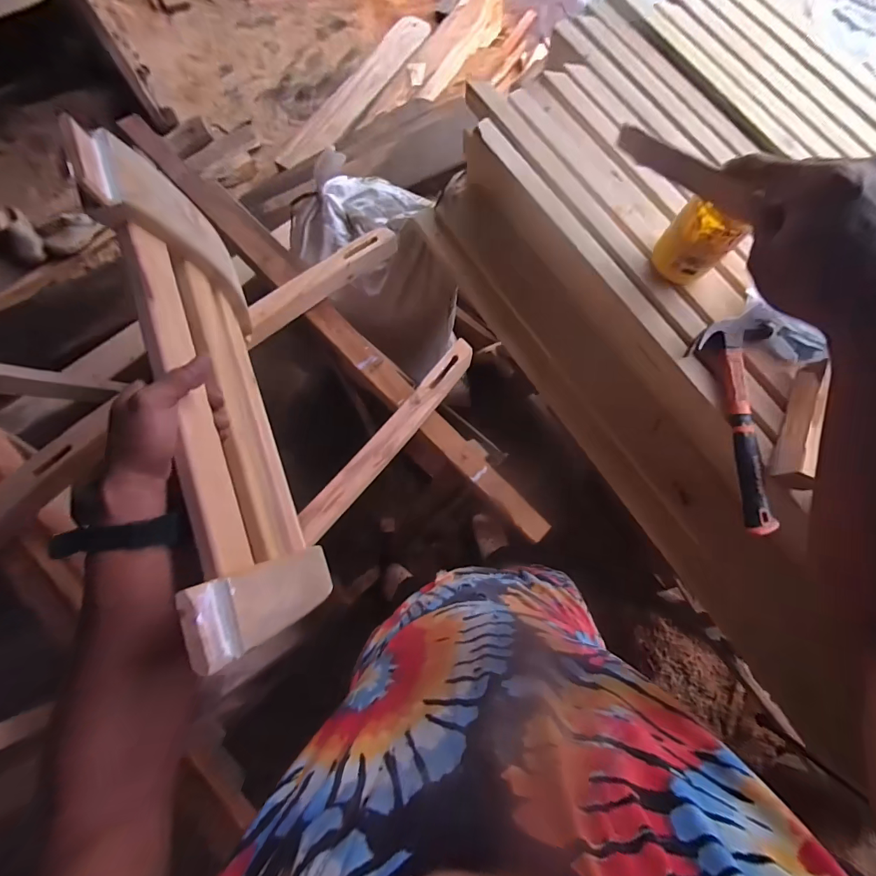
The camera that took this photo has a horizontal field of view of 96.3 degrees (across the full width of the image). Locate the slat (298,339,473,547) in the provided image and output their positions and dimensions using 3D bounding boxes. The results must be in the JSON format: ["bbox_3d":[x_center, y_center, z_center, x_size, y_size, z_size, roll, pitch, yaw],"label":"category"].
[{"bbox_3d":[-0.078,-0.003,0.659,0.047,0.027,0.409,39,79,8],"label":"slat"}]

